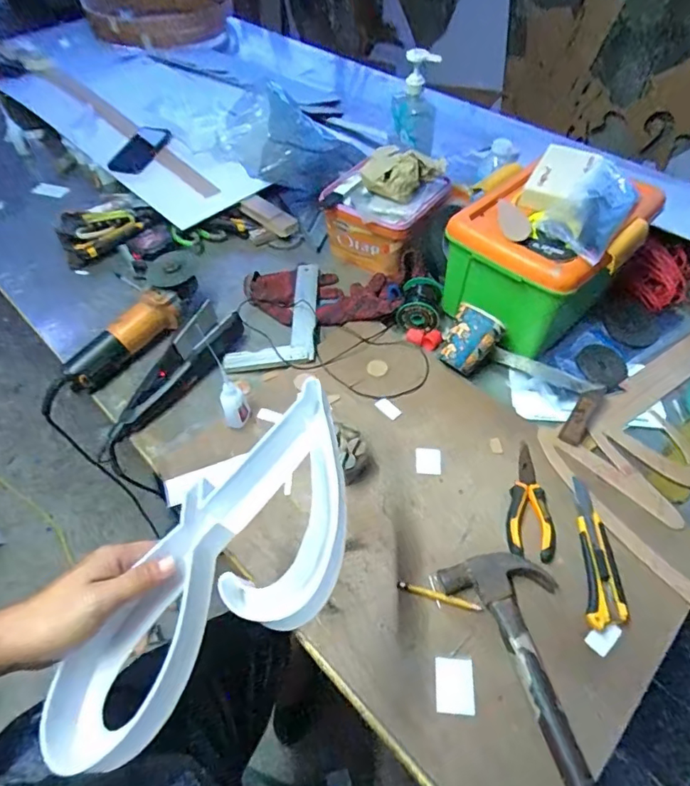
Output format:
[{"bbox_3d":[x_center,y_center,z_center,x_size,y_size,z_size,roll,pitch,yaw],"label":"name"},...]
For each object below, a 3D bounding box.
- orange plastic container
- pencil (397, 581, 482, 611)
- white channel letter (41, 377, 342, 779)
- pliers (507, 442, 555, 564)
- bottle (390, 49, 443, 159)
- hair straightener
[{"bbox_3d":[0.068,-0.331,0.928,0.191,0.132,0.165,28,59,22],"label":"orange plastic container"},{"bbox_3d":[0.107,0.232,0.563,0.094,0.012,0.010,15,54,14],"label":"pencil"},{"bbox_3d":[-0.094,0.152,0.414,0.147,0.062,0.332,31,70,24],"label":"white channel letter"},{"bbox_3d":[0.234,0.132,0.623,0.054,0.026,0.161,7,53,8],"label":"pliers"},{"bbox_3d":[0.131,-0.544,0.926,0.083,0.169,0.068,3,54,6],"label":"bottle"},{"bbox_3d":[-0.272,-0.033,0.780,0.089,0.053,0.266,30,73,23],"label":"hair straightener"}]

